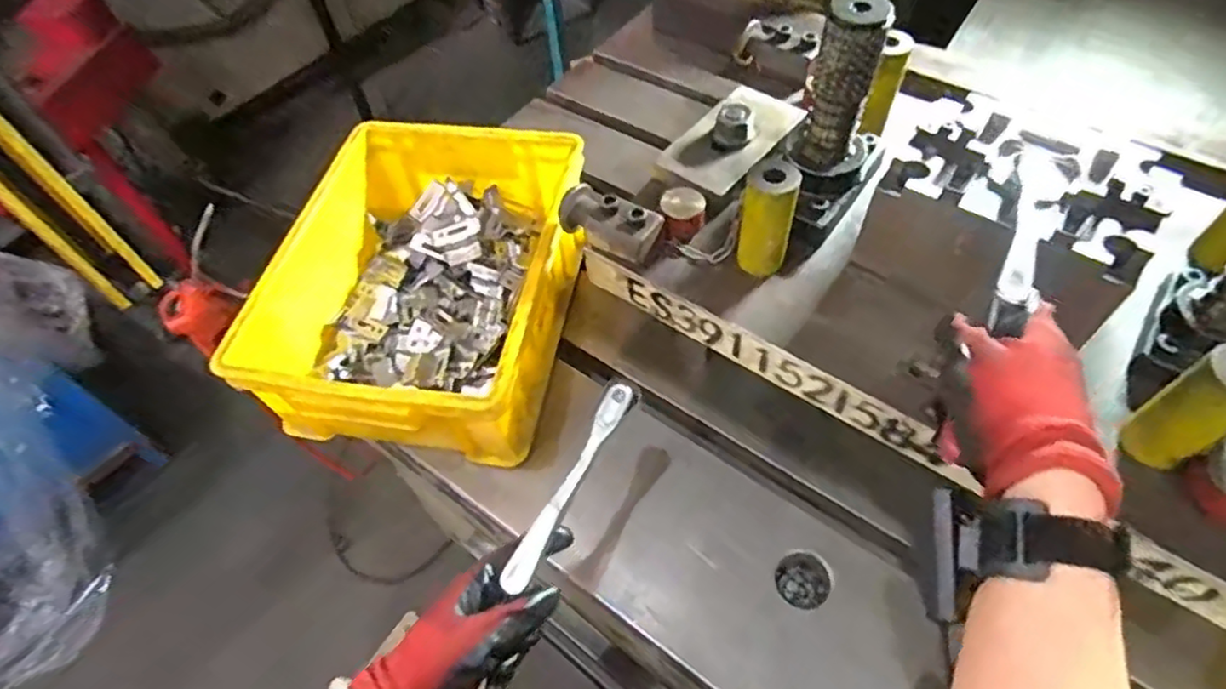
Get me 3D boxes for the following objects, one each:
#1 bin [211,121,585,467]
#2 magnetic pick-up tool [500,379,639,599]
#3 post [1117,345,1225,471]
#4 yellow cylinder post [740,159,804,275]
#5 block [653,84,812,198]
[{"bbox_3d":[-0.188,-0.069,0.673,0.279,0.124,0.350,9,56,11],"label":"bin"},{"bbox_3d":[-0.028,0.096,0.474,0.020,0.016,0.167,22,61,19],"label":"magnetic pick-up tool"},{"bbox_3d":[0.367,0.043,0.413,0.033,0.091,0.039,-26,57,-13],"label":"post"},{"bbox_3d":[0.127,-0.101,0.536,0.038,0.096,0.032,13,57,13],"label":"yellow cylinder post"},{"bbox_3d":[0.116,-0.207,0.637,0.085,0.040,0.160,31,63,23],"label":"block"}]

